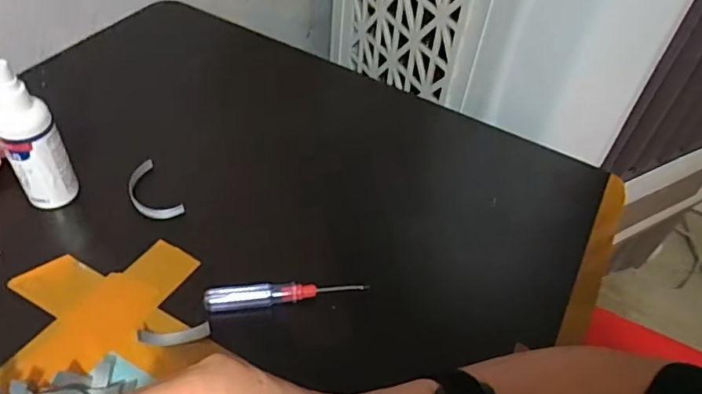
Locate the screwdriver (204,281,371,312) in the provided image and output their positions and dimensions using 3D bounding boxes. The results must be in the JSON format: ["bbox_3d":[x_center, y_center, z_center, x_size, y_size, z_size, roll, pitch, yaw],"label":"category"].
[{"bbox_3d":[-0.049,0.073,0.408,0.118,0.012,0.014,-2,47,-8],"label":"screwdriver"}]

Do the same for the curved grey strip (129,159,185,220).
[{"bbox_3d":[-0.173,-0.004,0.469,0.034,0.010,0.064,-24,66,-25],"label":"curved grey strip"}]

